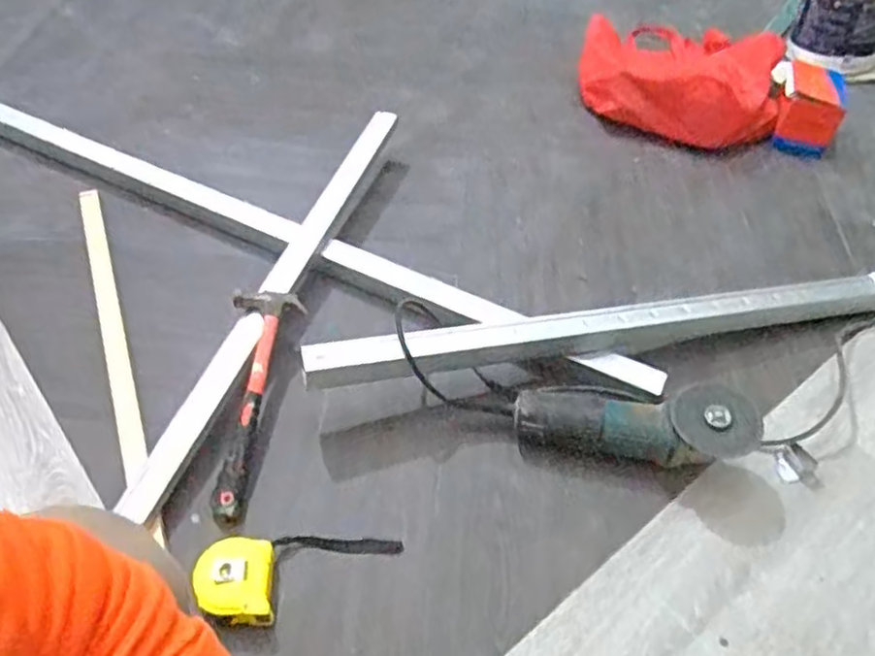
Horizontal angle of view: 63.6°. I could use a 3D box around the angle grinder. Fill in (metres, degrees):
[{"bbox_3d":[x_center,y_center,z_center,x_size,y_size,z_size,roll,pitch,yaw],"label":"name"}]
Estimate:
[{"bbox_3d":[0.224,0.109,0.827,0.265,0.088,0.089,7,52,4],"label":"angle grinder"}]

